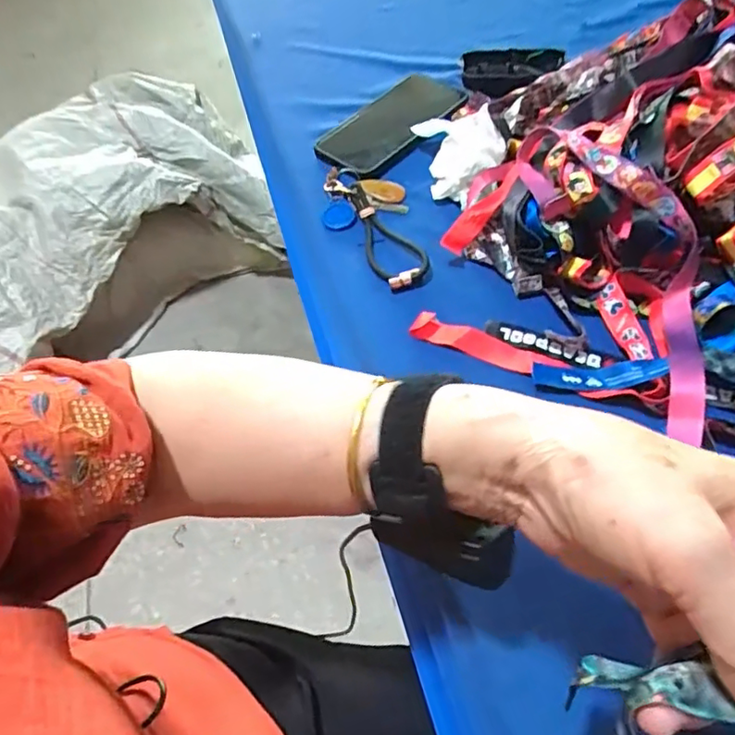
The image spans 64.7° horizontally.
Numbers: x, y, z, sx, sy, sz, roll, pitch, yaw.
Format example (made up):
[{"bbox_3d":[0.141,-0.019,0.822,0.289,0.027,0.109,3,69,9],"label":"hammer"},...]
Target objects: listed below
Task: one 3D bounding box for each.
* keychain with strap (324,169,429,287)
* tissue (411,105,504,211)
[{"bbox_3d":[0.002,-0.127,0.521,0.075,0.023,0.151,-10,56,-2],"label":"keychain with strap"},{"bbox_3d":[0.085,-0.201,0.531,0.064,0.048,0.115,-9,56,-1],"label":"tissue"}]

